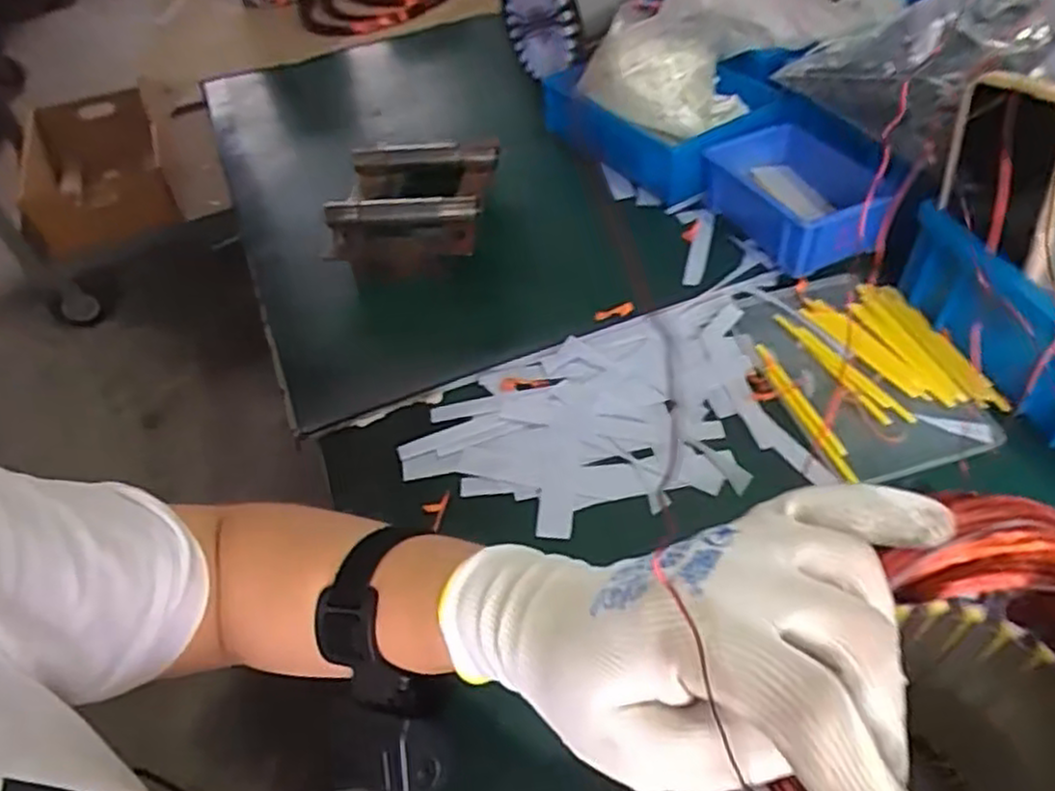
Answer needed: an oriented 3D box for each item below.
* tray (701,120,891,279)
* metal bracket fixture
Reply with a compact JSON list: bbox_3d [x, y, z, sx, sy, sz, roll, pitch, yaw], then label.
[{"bbox_3d":[0.220,-0.165,0.618,0.087,0.055,0.145,-18,48,-10],"label":"tray"},{"bbox_3d":[-0.104,-0.171,0.666,0.137,0.049,0.147,3,47,9],"label":"metal bracket fixture"}]

